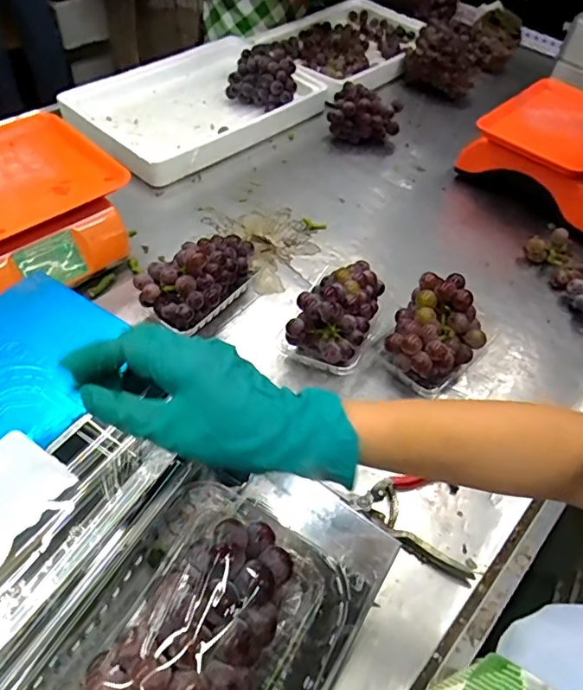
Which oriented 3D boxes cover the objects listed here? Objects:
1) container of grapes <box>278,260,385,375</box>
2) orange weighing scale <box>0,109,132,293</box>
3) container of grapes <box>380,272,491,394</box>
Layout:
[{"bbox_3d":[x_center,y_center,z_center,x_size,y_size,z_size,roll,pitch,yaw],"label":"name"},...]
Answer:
[{"bbox_3d":[0.058,-0.044,0.687,0.104,0.089,0.156,20,52,9],"label":"container of grapes"},{"bbox_3d":[-0.405,-0.190,0.726,0.257,0.106,0.301,38,57,22],"label":"orange weighing scale"},{"bbox_3d":[0.179,-0.013,0.664,0.119,0.109,0.106,-34,62,-28],"label":"container of grapes"}]

